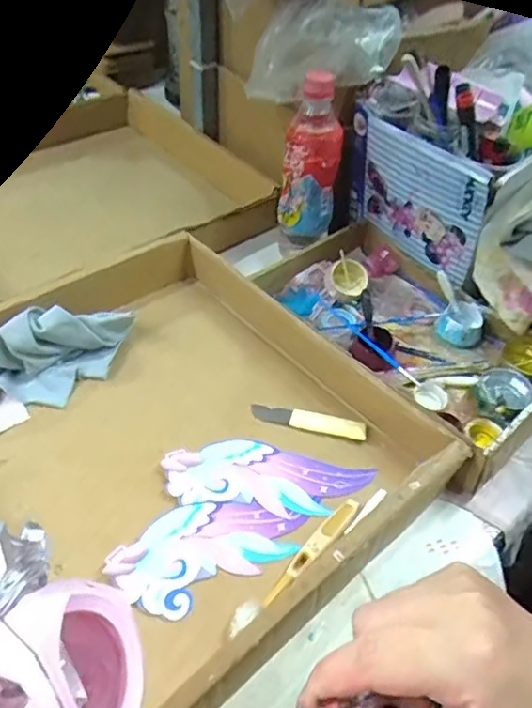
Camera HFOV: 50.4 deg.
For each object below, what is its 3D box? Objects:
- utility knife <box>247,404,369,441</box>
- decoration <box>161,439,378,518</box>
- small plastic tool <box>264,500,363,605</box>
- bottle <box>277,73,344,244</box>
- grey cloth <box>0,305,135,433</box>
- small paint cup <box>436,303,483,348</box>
[{"bbox_3d":[0.038,0.061,0.513,0.104,0.015,0.021,13,47,6],"label":"utility knife"},{"bbox_3d":[0.003,0.100,0.466,0.165,0.010,0.061,7,46,1],"label":"decoration"},{"bbox_3d":[0.036,0.146,0.424,0.014,0.011,0.105,35,53,24],"label":"small plastic tool"},{"bbox_3d":[0.047,-0.200,0.598,0.058,0.169,0.054,9,46,2],"label":"bottle"},{"bbox_3d":[-0.209,0.008,0.507,0.196,0.054,0.075,-25,54,-27],"label":"grey cloth"},{"bbox_3d":[0.208,-0.033,0.597,0.042,0.034,0.038,28,50,19],"label":"small paint cup"}]

